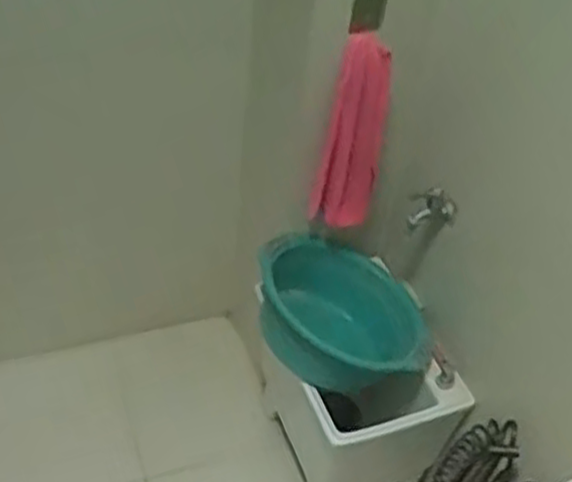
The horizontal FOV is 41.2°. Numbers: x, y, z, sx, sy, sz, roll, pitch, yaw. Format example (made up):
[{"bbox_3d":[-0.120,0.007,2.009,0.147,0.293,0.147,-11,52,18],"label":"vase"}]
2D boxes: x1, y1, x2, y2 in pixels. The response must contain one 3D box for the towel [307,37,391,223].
[{"bbox_3d":[0.121,-0.192,1.466,0.124,0.430,0.060,5,43,2],"label":"towel"}]

